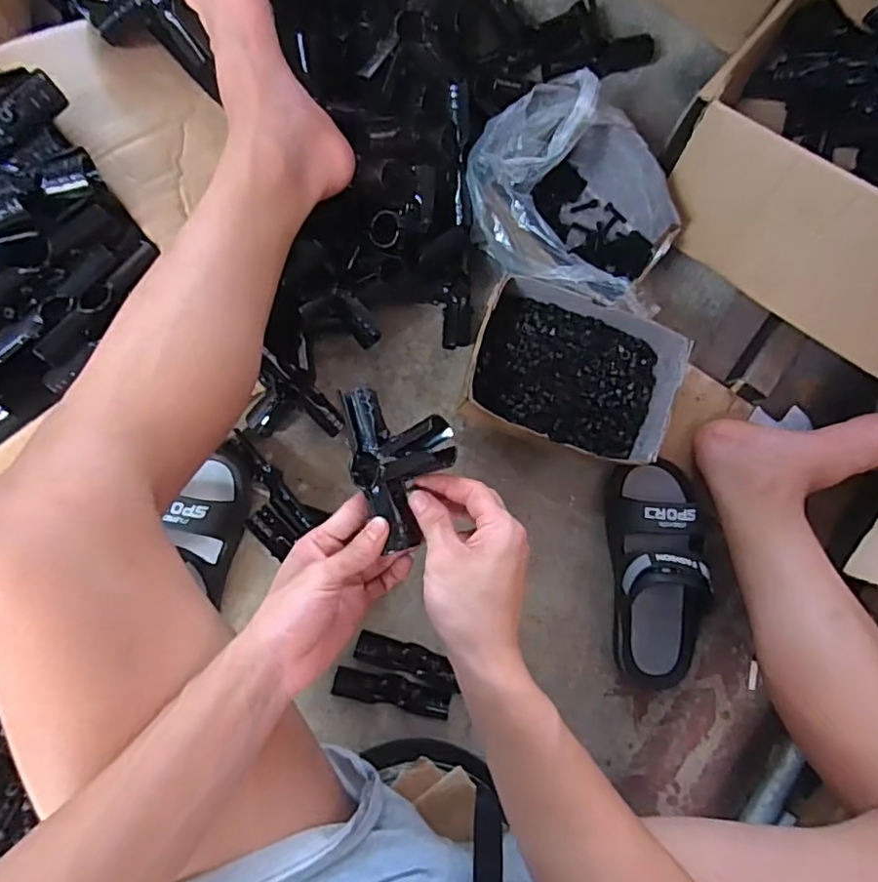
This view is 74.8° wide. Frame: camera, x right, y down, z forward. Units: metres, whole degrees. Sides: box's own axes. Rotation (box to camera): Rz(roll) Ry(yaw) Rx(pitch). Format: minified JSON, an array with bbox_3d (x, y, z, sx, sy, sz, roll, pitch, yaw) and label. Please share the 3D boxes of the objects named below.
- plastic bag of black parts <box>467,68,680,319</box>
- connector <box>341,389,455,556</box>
[{"bbox_3d":[0.146,-0.247,0.618,0.218,0.139,0.189,41,84,-2],"label":"plastic bag of black parts"},{"bbox_3d":[-0.029,0.017,0.429,0.074,0.055,0.121,-8,88,-5],"label":"connector"}]

